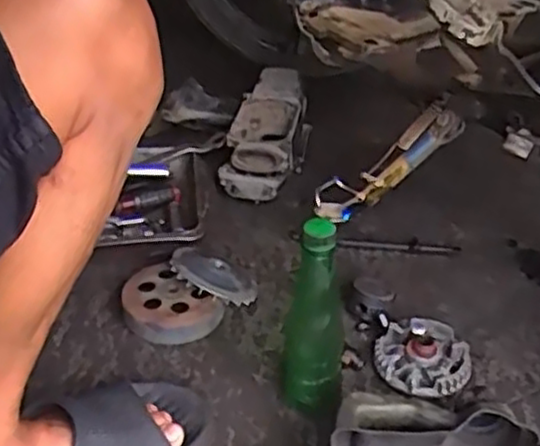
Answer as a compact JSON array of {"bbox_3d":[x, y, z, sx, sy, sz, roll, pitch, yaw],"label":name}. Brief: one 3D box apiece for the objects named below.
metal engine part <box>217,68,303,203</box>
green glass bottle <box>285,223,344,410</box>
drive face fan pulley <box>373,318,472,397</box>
[{"bbox_3d":[-0.005,-0.140,1.137,0.106,0.076,0.330,6,36,6],"label":"metal engine part"},{"bbox_3d":[0.042,0.094,0.683,0.052,0.226,0.063,0,36,-2],"label":"green glass bottle"},{"bbox_3d":[0.164,0.145,0.773,0.097,0.022,0.094,1,36,-1],"label":"drive face fan pulley"}]

